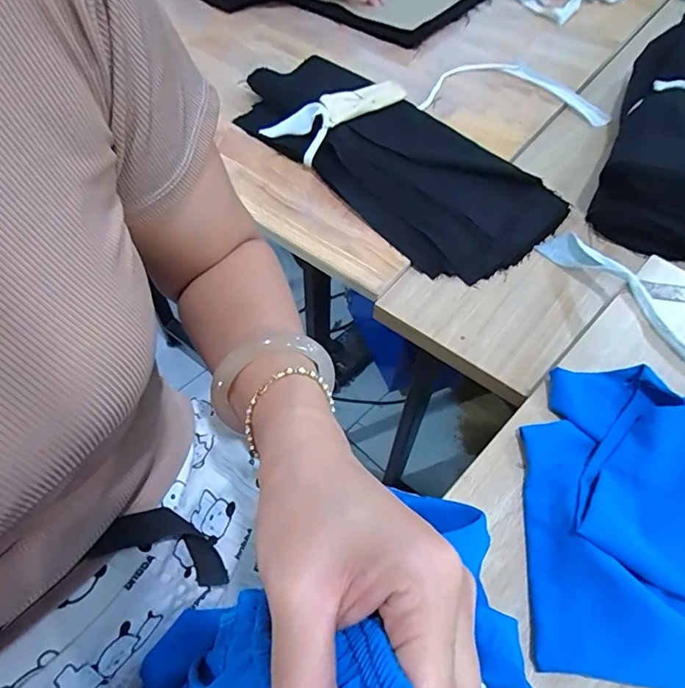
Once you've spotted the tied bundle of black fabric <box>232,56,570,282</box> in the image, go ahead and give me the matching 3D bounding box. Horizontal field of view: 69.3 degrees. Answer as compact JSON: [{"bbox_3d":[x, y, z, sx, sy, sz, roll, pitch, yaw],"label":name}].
[{"bbox_3d":[0.052,-0.268,0.686,0.197,0.074,0.483,-35,63,-24],"label":"tied bundle of black fabric"}]

